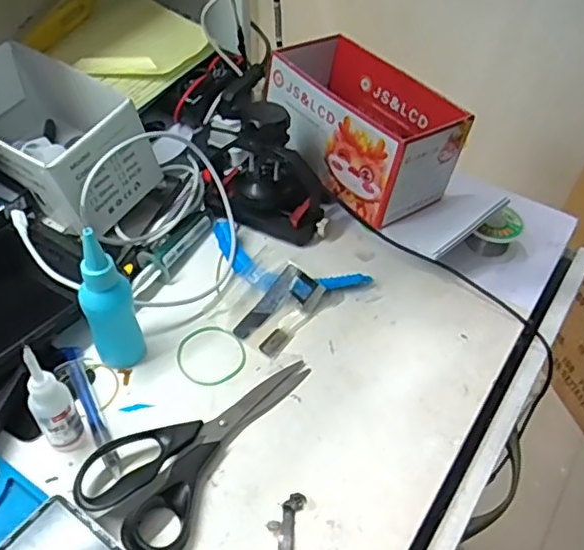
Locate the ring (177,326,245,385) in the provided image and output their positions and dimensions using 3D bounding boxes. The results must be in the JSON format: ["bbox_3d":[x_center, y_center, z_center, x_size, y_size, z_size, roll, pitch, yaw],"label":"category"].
[{"bbox_3d":[-0.062,0.061,0.460,0.051,0.004,0.053,1,46,-1],"label":"ring"}]

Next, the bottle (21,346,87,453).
[{"bbox_3d":[-0.150,0.079,0.374,0.024,0.087,0.021,-24,52,-23],"label":"bottle"}]

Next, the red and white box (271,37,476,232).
[{"bbox_3d":[0.054,-0.148,0.587,0.106,0.106,0.213,-28,54,-25],"label":"red and white box"}]

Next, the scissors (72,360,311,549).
[{"bbox_3d":[-0.061,0.104,0.408,0.080,0.015,0.168,30,52,23],"label":"scissors"}]

